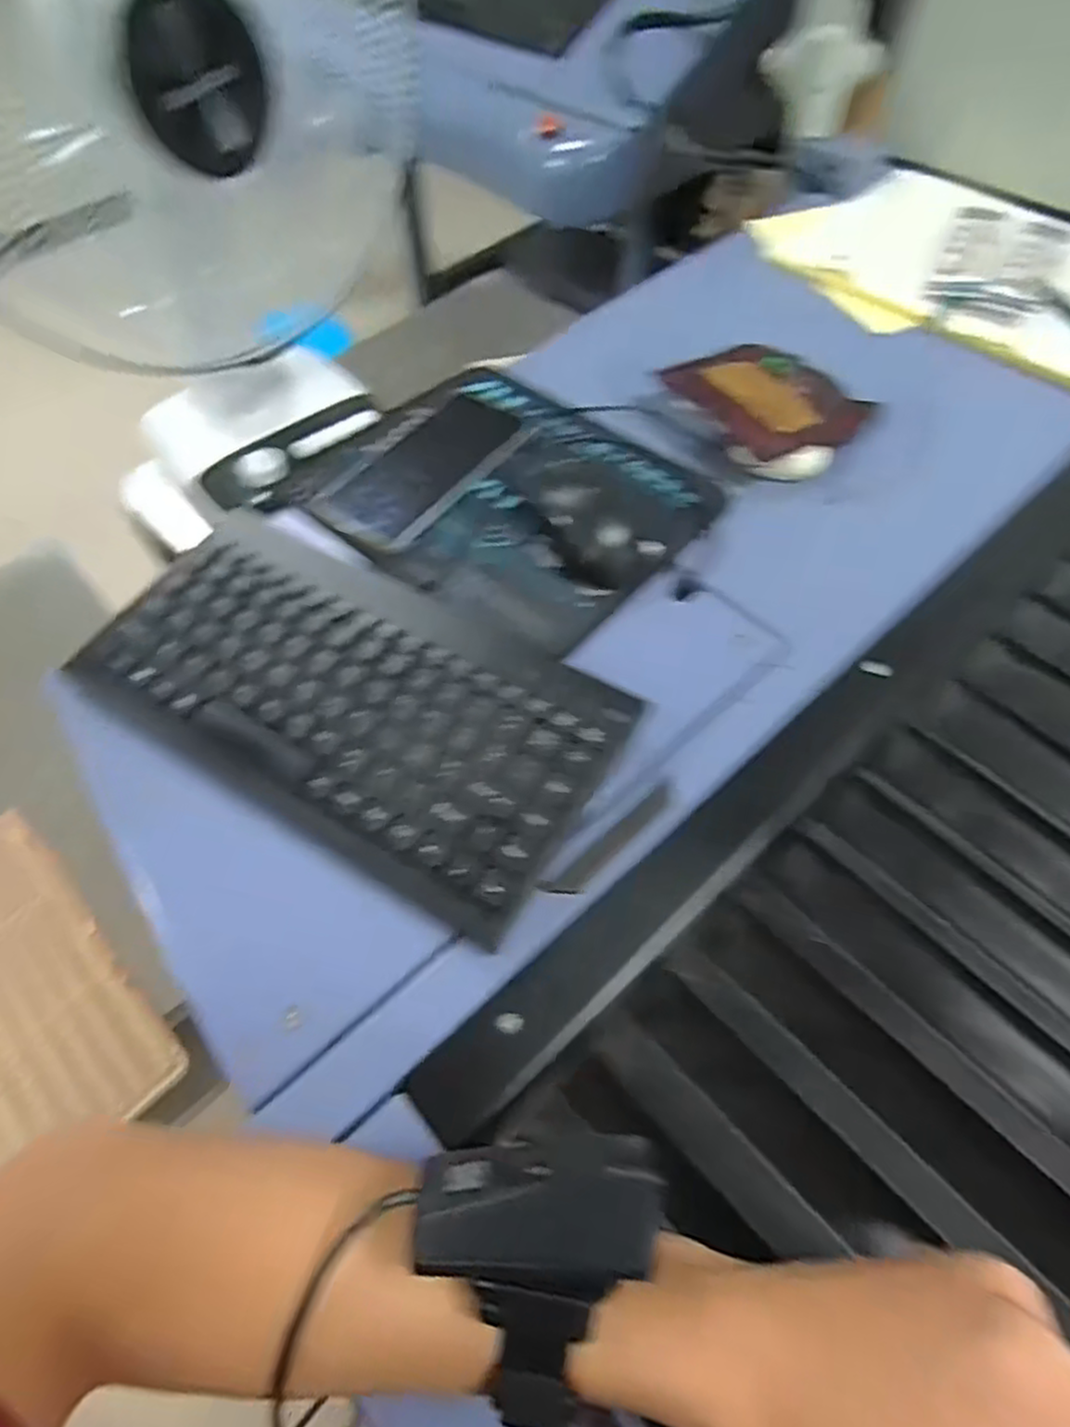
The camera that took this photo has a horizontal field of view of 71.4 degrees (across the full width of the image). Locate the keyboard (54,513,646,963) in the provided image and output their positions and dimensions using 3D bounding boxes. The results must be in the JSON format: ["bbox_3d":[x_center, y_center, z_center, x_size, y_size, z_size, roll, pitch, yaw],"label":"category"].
[{"bbox_3d":[-0.099,-0.011,0.403,0.283,0.025,0.150,29,62,17],"label":"keyboard"}]

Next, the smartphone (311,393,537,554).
[{"bbox_3d":[-0.073,-0.170,0.516,0.079,0.008,0.159,30,62,17],"label":"smartphone"}]

